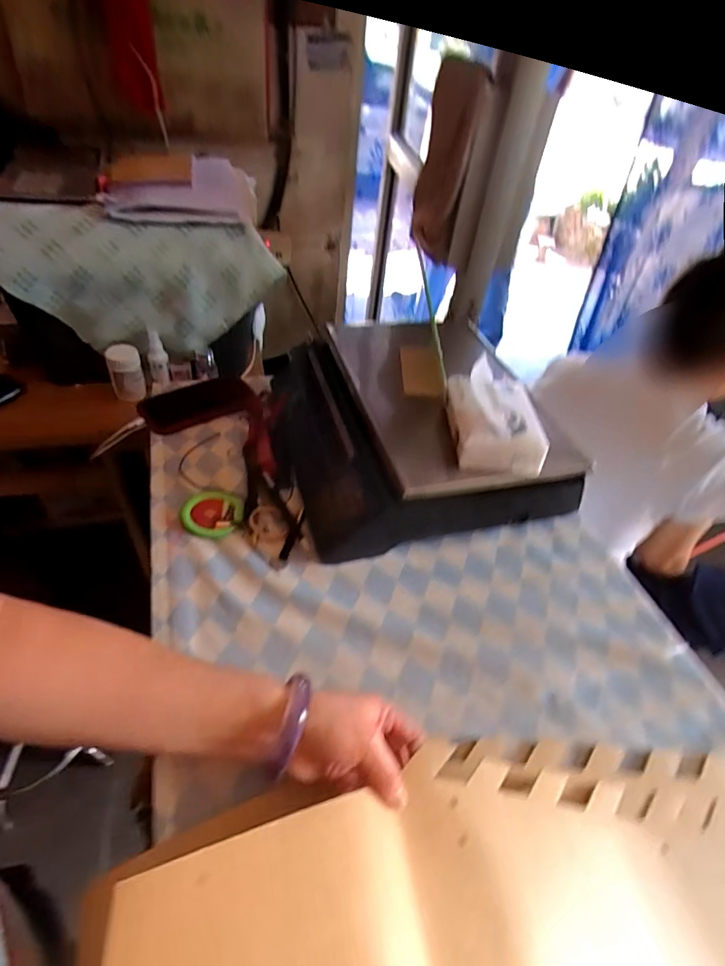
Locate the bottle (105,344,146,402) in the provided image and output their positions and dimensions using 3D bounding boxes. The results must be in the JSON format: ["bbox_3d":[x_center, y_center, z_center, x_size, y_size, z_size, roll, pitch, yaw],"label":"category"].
[{"bbox_3d":[-0.423,-0.196,0.890,0.055,0.086,0.053,-17,49,-24],"label":"bottle"}]

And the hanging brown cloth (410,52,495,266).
[{"bbox_3d":[0.115,-0.446,0.711,0.072,0.235,0.052,9,44,1],"label":"hanging brown cloth"}]

